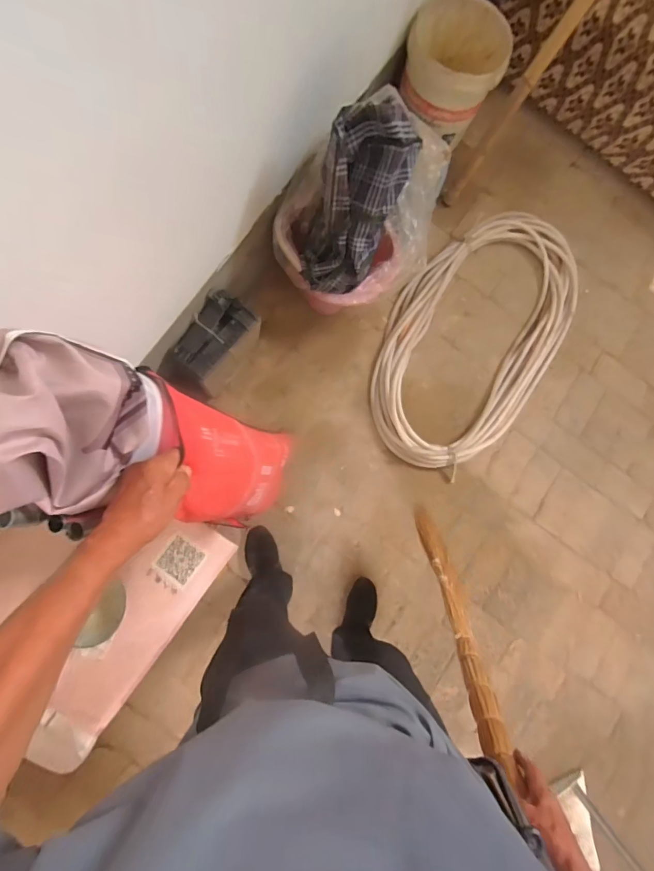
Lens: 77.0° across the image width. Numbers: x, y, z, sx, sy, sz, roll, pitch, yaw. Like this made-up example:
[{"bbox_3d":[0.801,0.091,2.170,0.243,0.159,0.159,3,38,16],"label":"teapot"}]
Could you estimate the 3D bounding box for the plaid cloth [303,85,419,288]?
[{"bbox_3d":[0.075,-0.616,1.096,0.213,0.452,0.228,20,46,-6],"label":"plaid cloth"}]

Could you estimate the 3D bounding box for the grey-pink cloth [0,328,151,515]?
[{"bbox_3d":[-0.267,-0.009,0.414,0.139,0.137,0.169,-3,85,-7],"label":"grey-pink cloth"}]

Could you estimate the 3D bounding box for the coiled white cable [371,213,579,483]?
[{"bbox_3d":[0.537,-0.357,1.469,0.588,0.072,1.009,41,82,-3],"label":"coiled white cable"}]

